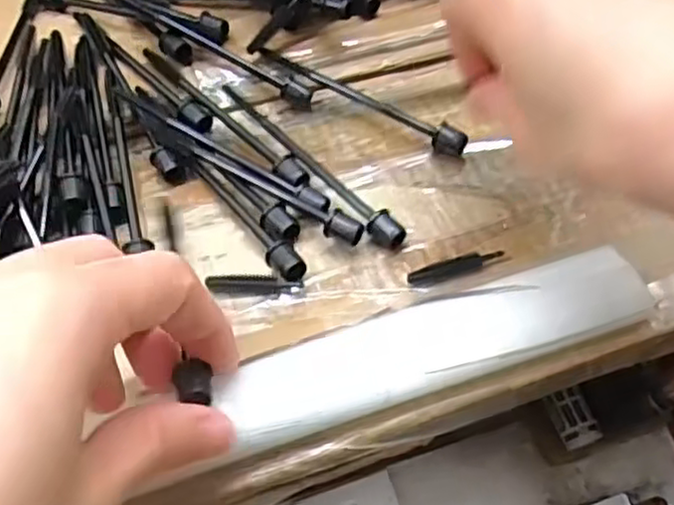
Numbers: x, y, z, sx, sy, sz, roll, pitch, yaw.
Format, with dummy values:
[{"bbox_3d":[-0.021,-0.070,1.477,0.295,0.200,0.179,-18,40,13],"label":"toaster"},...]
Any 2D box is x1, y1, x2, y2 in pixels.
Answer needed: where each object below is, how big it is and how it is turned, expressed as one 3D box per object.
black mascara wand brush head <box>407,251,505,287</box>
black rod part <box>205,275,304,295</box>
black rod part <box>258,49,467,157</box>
[{"bbox_3d":[0.040,0.005,0.239,0.034,0.006,0.007,-14,48,-10],"label":"black mascara wand brush head"},{"bbox_3d":[-0.028,0.011,0.242,0.032,0.005,0.007,2,47,5],"label":"black rod part"},{"bbox_3d":[0.009,-0.063,0.292,0.099,0.008,0.008,30,55,27],"label":"black rod part"}]

